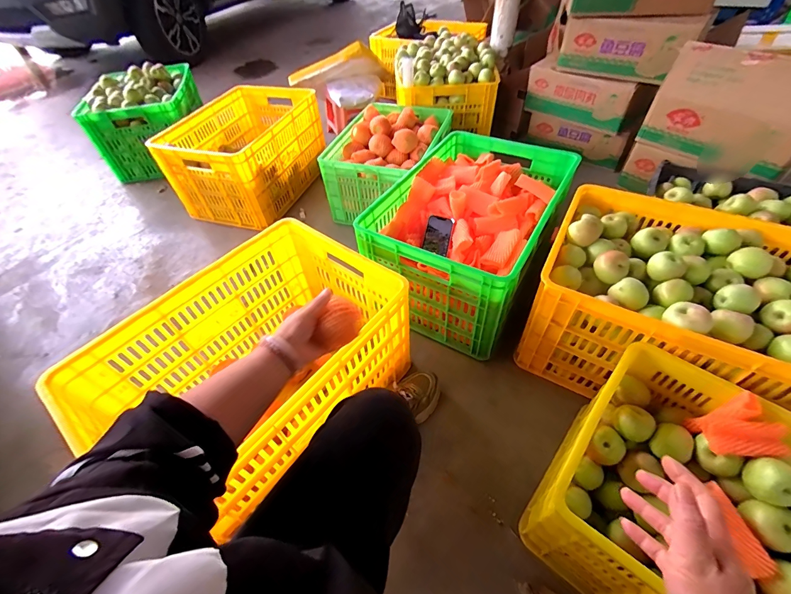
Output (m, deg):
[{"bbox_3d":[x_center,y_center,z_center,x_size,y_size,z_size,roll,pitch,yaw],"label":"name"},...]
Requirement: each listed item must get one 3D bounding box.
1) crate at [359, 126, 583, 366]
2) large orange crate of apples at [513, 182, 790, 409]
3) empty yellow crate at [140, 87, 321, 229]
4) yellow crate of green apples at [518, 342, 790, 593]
[{"bbox_3d":[0.229,-0.201,1.092,0.422,0.313,0.612,24,55,22],"label":"crate"},{"bbox_3d":[0.669,0.027,0.856,0.593,0.320,0.455,21,54,20],"label":"large orange crate of apples"},{"bbox_3d":[-0.627,-0.641,1.547,0.415,0.315,0.650,16,52,16],"label":"empty yellow crate"},{"bbox_3d":[0.561,0.403,0.589,0.532,0.282,0.391,33,59,27],"label":"yellow crate of green apples"}]

